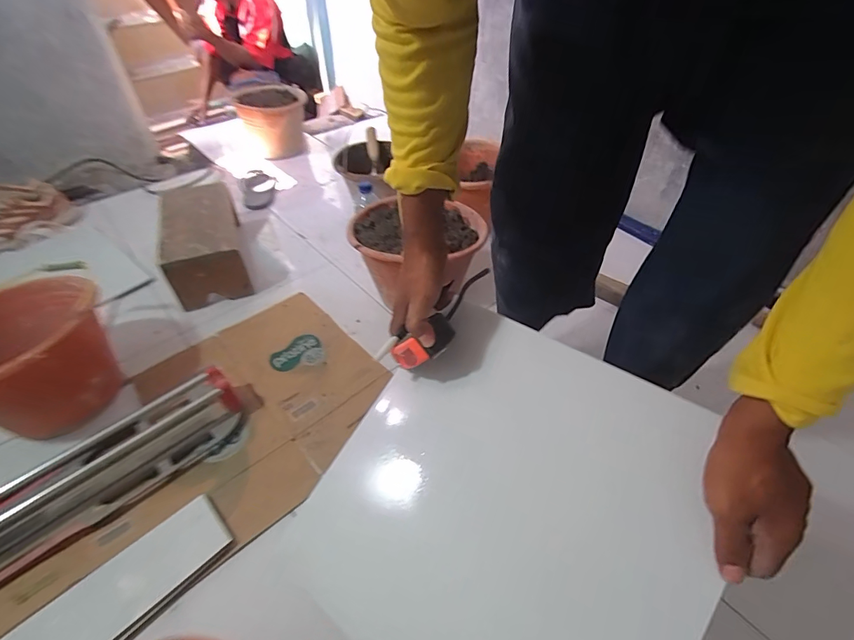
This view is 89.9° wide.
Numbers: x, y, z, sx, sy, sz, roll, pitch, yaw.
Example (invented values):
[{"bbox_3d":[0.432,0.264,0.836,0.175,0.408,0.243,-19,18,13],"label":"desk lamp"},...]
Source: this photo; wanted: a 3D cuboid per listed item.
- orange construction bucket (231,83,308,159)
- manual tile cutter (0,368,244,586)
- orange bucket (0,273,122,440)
[{"bbox_3d":[-0.569,-0.735,1.616,0.249,0.202,0.316,-15,46,-14],"label":"orange construction bucket"},{"bbox_3d":[-0.628,0.306,0.622,0.734,0.083,0.141,-33,54,-31],"label":"manual tile cutter"},{"bbox_3d":[-0.710,0.070,0.786,0.277,0.208,0.277,1,44,-1],"label":"orange bucket"}]

